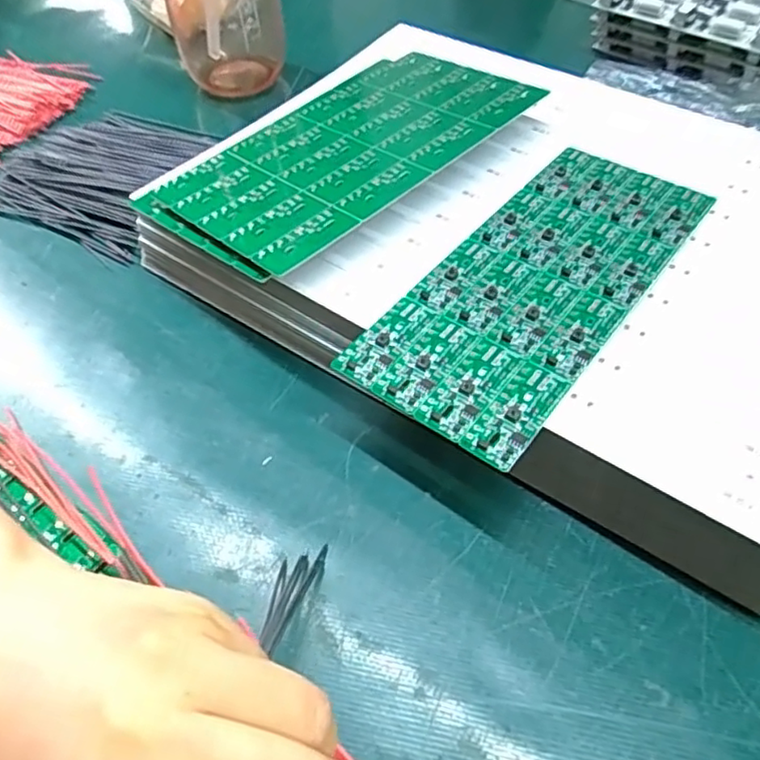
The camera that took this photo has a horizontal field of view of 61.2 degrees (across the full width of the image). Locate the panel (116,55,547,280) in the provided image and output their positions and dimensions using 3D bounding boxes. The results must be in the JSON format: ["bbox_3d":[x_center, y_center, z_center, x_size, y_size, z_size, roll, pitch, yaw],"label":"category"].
[{"bbox_3d":[-0.016,-0.120,0.328,0.103,0.010,0.192,37,62,26],"label":"panel"}]

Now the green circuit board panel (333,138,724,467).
[{"bbox_3d":[0.070,-0.045,0.279,0.078,0.004,0.185,31,60,24],"label":"green circuit board panel"}]

